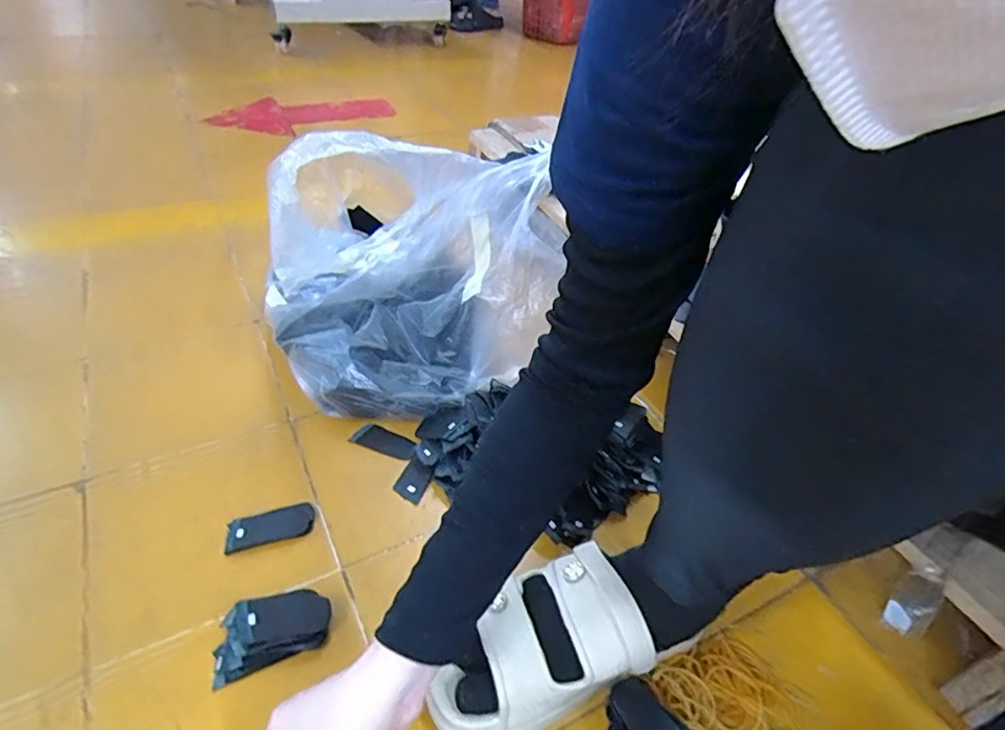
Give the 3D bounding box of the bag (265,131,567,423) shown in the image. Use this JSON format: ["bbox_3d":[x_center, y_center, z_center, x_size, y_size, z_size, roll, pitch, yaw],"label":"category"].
[{"bbox_3d":[-0.093,-0.102,0.636,0.308,0.253,0.204,-15,45,-22],"label":"bag"}]

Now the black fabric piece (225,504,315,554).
[{"bbox_3d":[-0.224,0.156,0.544,0.080,0.005,0.035,-8,55,-24],"label":"black fabric piece"}]

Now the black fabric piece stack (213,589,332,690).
[{"bbox_3d":[-0.193,0.219,0.468,0.092,0.021,0.057,-14,44,-21],"label":"black fabric piece stack"}]

